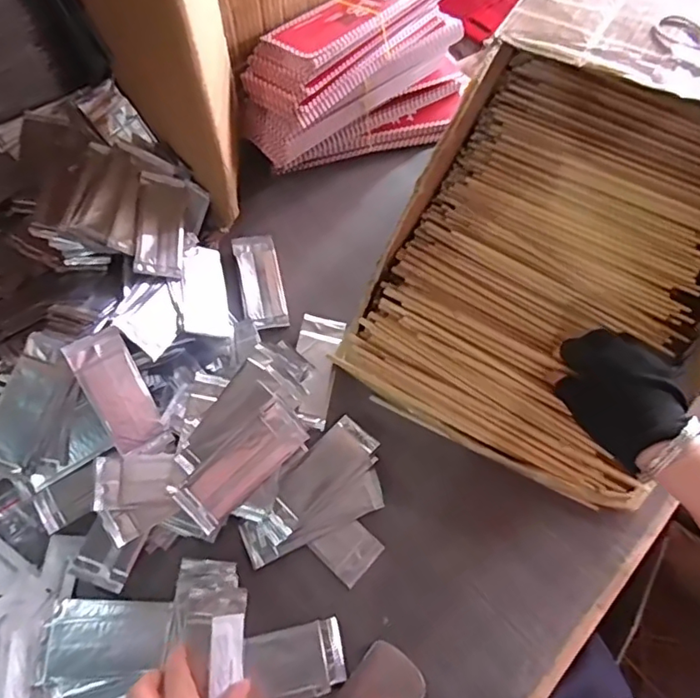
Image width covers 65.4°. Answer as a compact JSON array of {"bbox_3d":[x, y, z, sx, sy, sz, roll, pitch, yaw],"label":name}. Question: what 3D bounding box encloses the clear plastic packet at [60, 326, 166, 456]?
[{"bbox_3d":[-0.208,0.038,0.490,0.049,0.110,0.007,-33,25,-33],"label":"clear plastic packet"}]

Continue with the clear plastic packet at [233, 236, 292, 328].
[{"bbox_3d":[-0.100,-0.076,0.622,0.046,0.011,0.124,-13,66,-7],"label":"clear plastic packet"}]

